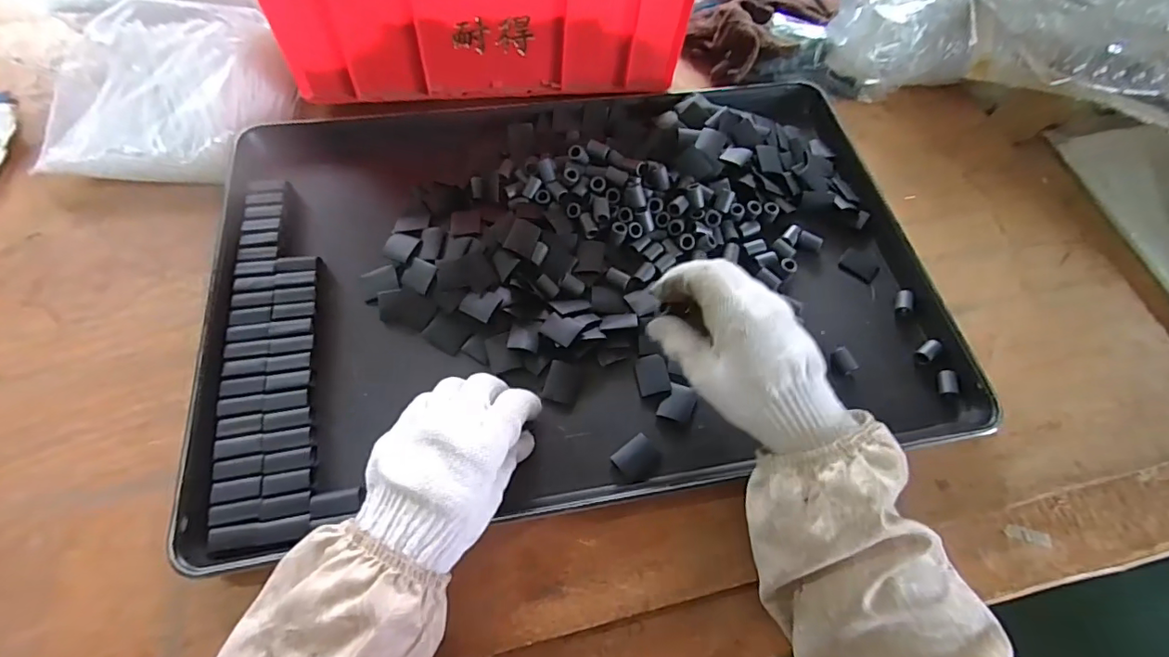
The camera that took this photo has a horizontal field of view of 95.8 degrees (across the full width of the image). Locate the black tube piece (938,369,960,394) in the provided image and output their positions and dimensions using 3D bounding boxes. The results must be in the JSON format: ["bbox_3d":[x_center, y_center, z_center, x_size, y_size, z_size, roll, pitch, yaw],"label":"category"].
[{"bbox_3d":[0.297,0.044,0.433,0.011,0.013,0.021,4,61,-2],"label":"black tube piece"}]

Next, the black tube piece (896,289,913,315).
[{"bbox_3d":[0.284,-0.024,0.468,0.012,0.008,0.024,20,62,7],"label":"black tube piece"}]

